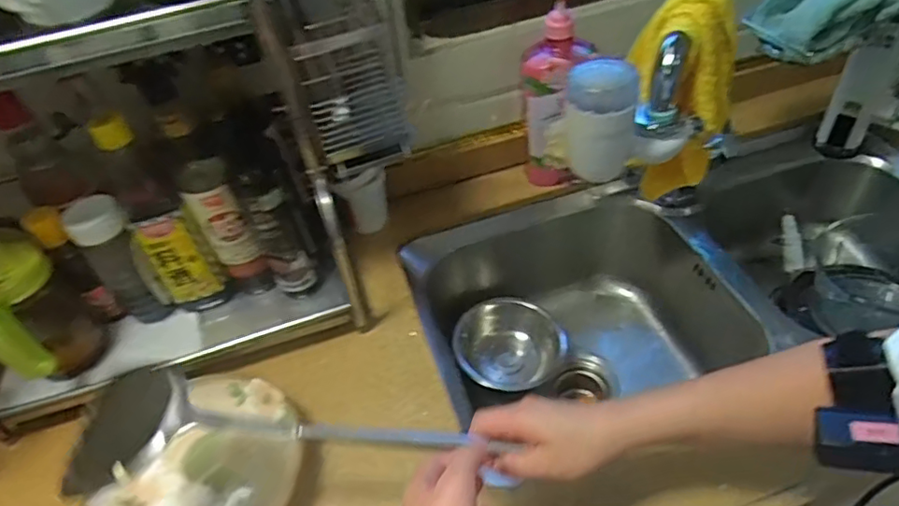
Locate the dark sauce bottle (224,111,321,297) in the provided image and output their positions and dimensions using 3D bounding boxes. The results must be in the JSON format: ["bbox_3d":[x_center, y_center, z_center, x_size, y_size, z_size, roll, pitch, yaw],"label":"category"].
[{"bbox_3d":[-0.188,-0.037,0.624,0.056,0.205,0.060,-19,44,-14],"label":"dark sauce bottle"}]

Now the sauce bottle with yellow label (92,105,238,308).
[{"bbox_3d":[-0.304,-0.027,0.616,0.073,0.245,0.060,-30,48,-24],"label":"sauce bottle with yellow label"}]

